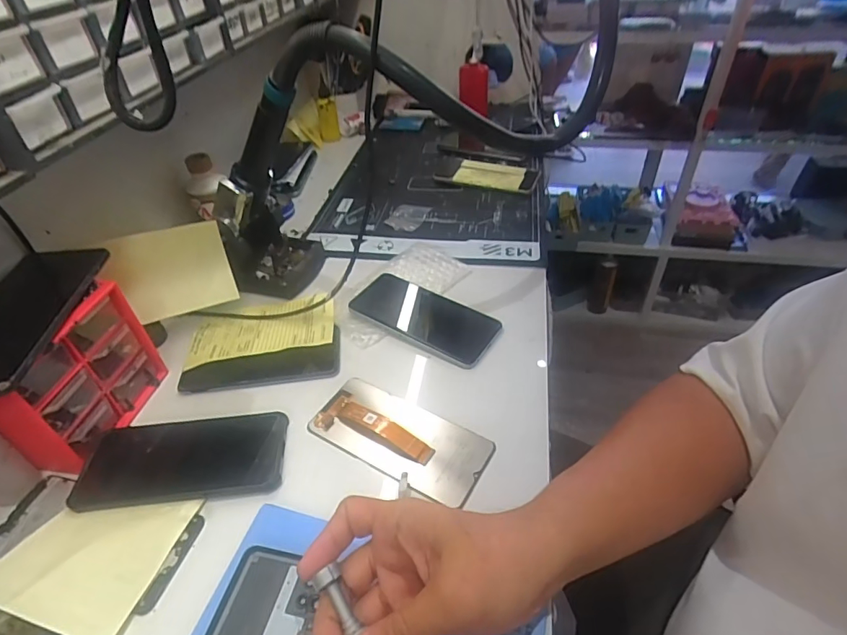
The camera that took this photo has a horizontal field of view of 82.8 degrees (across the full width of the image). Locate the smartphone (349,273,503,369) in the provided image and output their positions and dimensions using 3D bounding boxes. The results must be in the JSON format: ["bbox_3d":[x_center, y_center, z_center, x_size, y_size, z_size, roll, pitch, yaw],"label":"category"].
[{"bbox_3d":[0.002,-0.003,0.536,0.164,0.010,0.081,24,47,25],"label":"smartphone"}]

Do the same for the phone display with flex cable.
[{"bbox_3d":[-0.023,0.101,0.424,0.158,0.009,0.069,22,47,24],"label":"phone display with flex cable"}]

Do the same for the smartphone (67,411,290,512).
[{"bbox_3d":[-0.206,0.123,0.418,0.166,0.012,0.080,-5,42,-5],"label":"smartphone"}]

